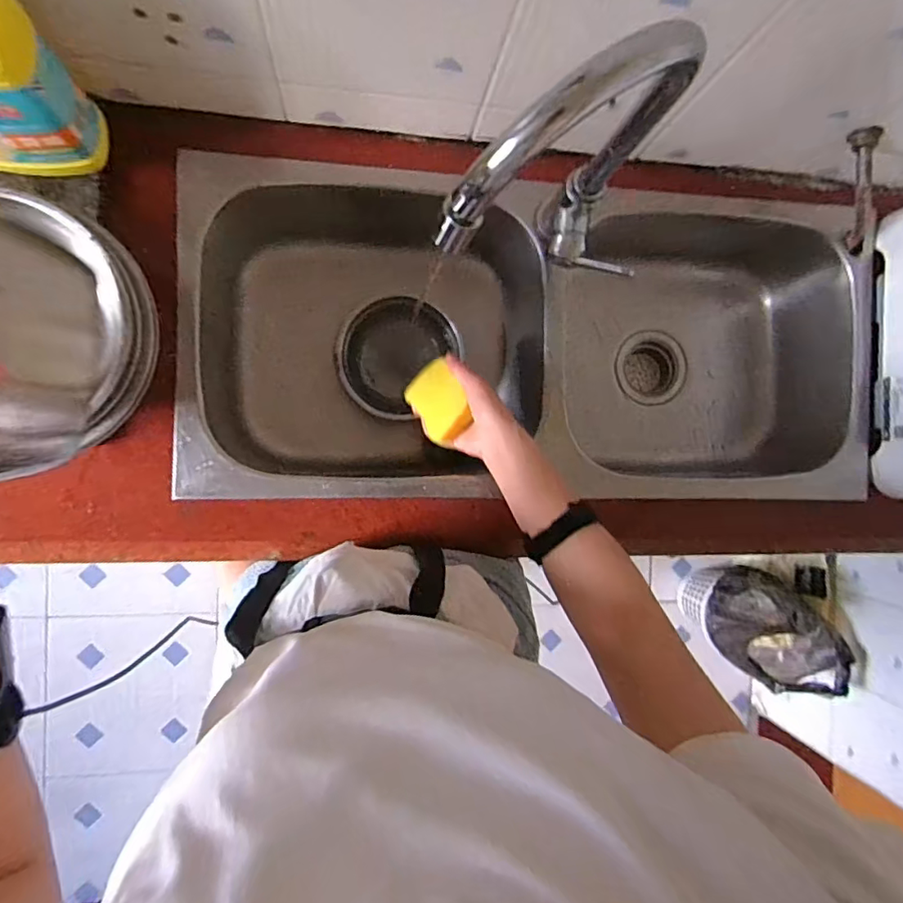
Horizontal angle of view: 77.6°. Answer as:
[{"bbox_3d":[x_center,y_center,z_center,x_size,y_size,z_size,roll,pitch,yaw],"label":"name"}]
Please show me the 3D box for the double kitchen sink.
[{"bbox_3d":[0.095,-0.138,0.718,0.810,0.221,0.379,1,91,-9],"label":"double kitchen sink"}]

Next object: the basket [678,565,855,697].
[{"bbox_3d":[0.712,0.407,1.351,0.270,0.349,0.212,26,87,-8],"label":"basket"}]

